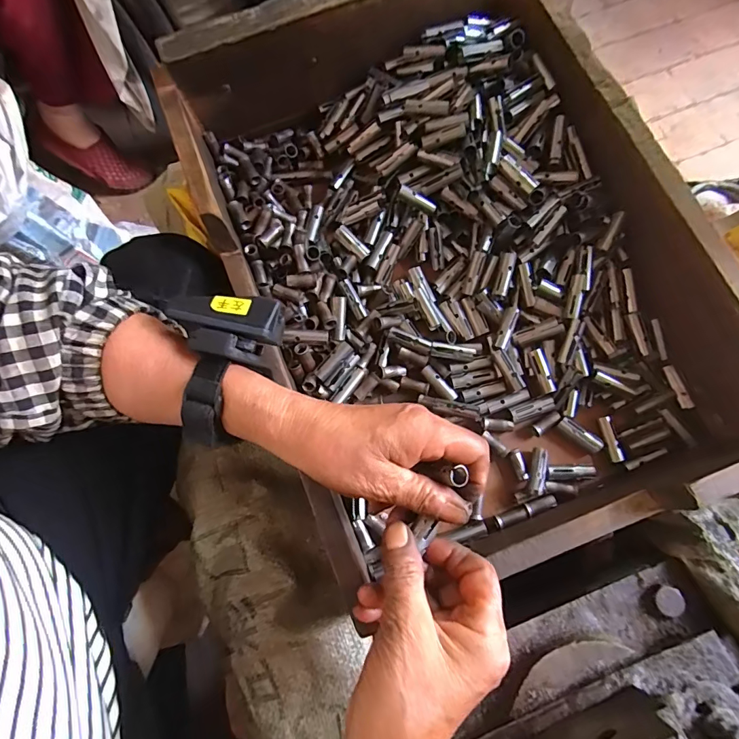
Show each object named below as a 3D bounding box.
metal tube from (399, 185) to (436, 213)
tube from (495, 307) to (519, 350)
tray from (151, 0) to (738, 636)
[{"bbox_3d":[0.042,-0.148,0.367,0.036,0.007,0.007,24,72,-18],"label":"metal tube"},{"bbox_3d":[0.114,-0.033,0.356,0.010,0.012,0.037,19,73,7],"label":"tube"},{"bbox_3d":[0.066,-0.089,0.334,0.315,0.131,0.445,-23,73,-7],"label":"tray"}]

